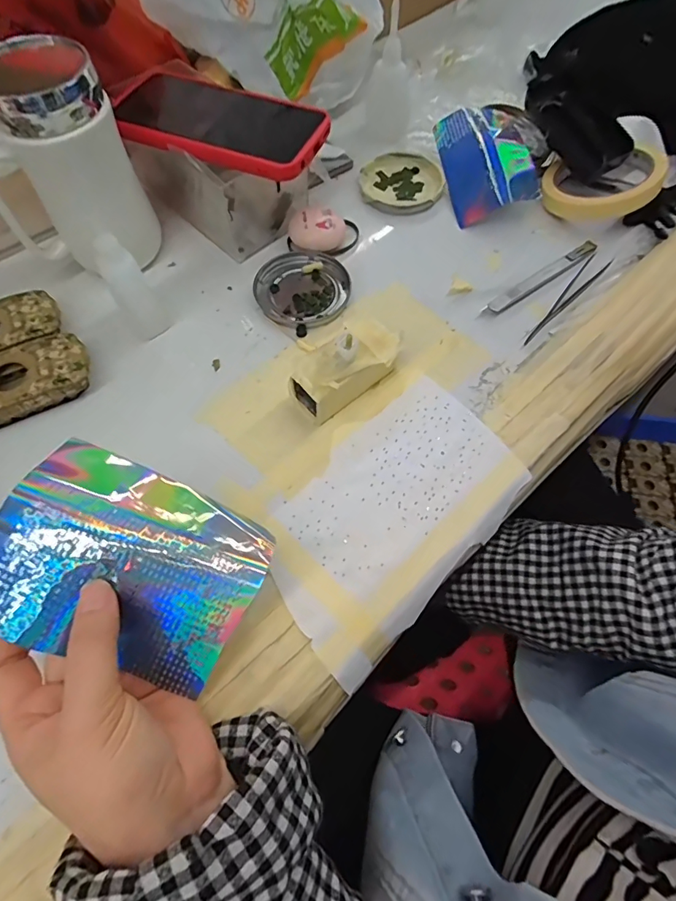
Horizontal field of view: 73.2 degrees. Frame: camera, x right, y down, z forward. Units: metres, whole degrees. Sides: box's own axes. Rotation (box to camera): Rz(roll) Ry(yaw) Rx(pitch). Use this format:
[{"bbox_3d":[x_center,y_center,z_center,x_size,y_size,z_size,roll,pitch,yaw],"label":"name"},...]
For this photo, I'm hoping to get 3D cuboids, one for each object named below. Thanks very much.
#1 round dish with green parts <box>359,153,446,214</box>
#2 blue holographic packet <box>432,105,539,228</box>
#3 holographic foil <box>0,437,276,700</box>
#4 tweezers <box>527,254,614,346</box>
[{"bbox_3d":[0.061,-0.259,0.440,0.078,0.014,0.070,-4,64,-1],"label":"round dish with green parts"},{"bbox_3d":[0.140,-0.275,0.434,0.070,0.034,0.127,-7,64,-3],"label":"blue holographic packet"},{"bbox_3d":[-0.105,0.057,0.227,0.123,0.017,0.093,24,75,-6],"label":"holographic foil"},{"bbox_3d":[0.192,-0.127,0.378,0.016,0.005,0.123,38,70,15],"label":"tweezers"}]

